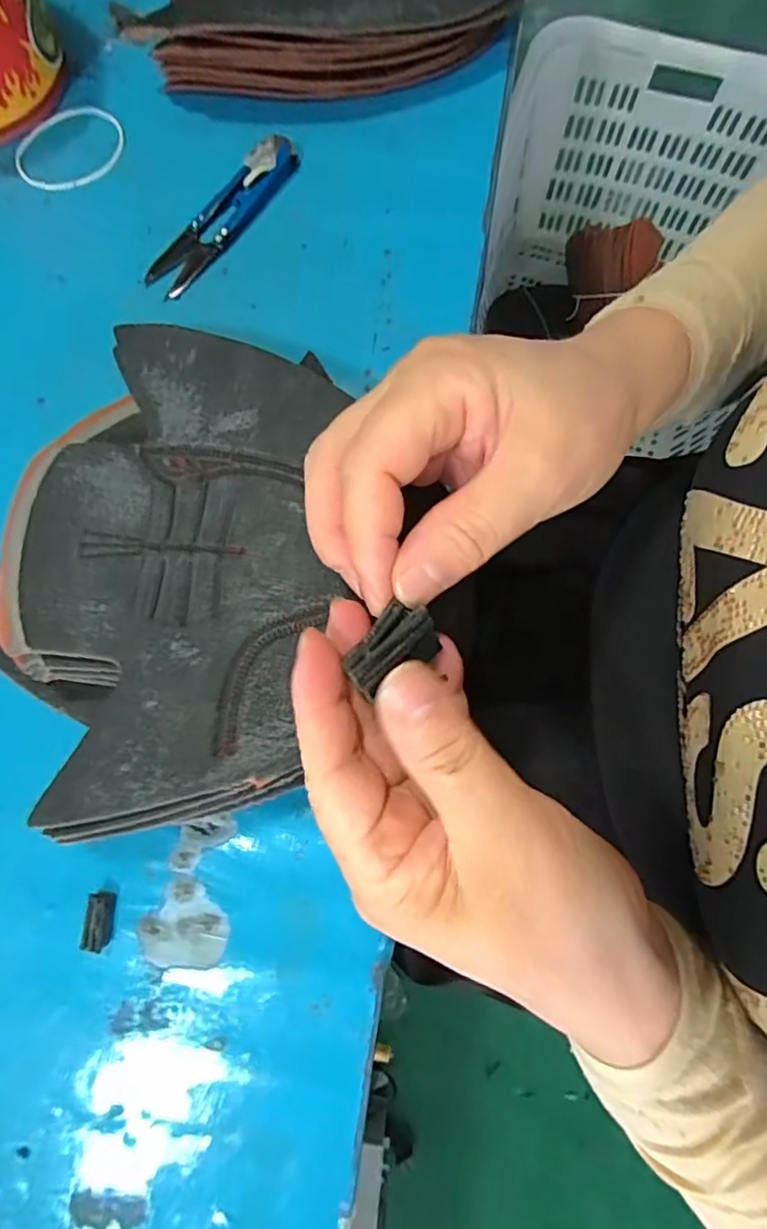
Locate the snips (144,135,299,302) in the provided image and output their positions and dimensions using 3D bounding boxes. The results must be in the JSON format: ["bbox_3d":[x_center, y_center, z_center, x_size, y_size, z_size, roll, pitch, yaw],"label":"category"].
[{"bbox_3d":[-0.082,-0.207,0.313,0.025,0.011,0.102,38,81,7],"label":"snips"}]

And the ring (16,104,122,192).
[{"bbox_3d":[-0.169,-0.252,0.327,0.059,0.004,0.048,-36,80,-7],"label":"ring"}]

